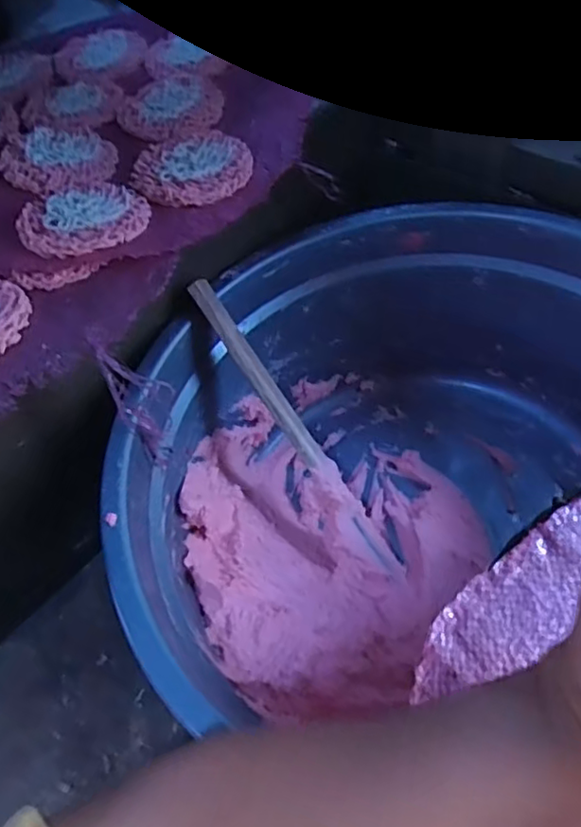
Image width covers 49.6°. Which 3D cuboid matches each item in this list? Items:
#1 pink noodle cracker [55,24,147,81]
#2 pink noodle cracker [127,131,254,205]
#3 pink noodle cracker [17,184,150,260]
[{"bbox_3d":[-0.166,-0.319,0.556,0.083,0.008,0.083,7,56,14],"label":"pink noodle cracker"},{"bbox_3d":[-0.068,-0.169,0.433,0.080,0.006,0.071,-22,55,-6],"label":"pink noodle cracker"},{"bbox_3d":[-0.130,-0.124,0.399,0.078,0.013,0.068,-30,56,-12],"label":"pink noodle cracker"}]

